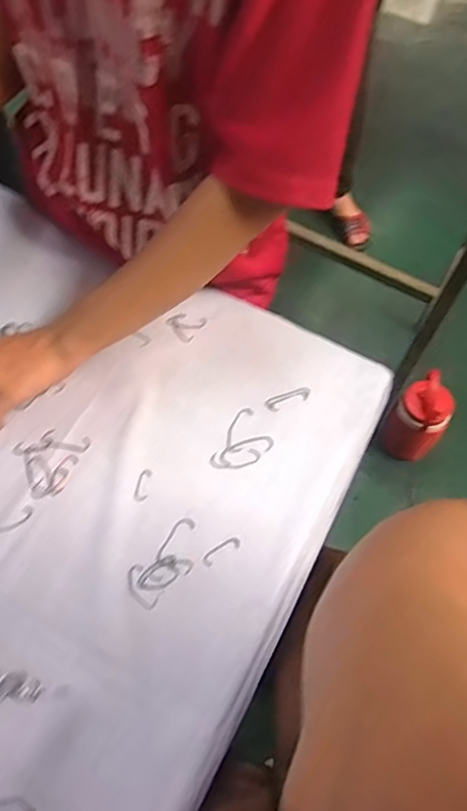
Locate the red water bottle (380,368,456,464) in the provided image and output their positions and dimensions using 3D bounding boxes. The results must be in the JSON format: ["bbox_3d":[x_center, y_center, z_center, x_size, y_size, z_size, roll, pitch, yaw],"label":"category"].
[{"bbox_3d":[0.433,0.040,1.341,0.088,0.265,0.122,-37,69,-22],"label":"red water bottle"}]

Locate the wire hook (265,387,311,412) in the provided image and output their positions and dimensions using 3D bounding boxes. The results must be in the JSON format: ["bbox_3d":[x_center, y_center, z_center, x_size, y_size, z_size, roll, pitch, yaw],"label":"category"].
[{"bbox_3d":[0.056,-0.007,0.573,0.049,0.004,0.016,-18,62,-15],"label":"wire hook"}]

